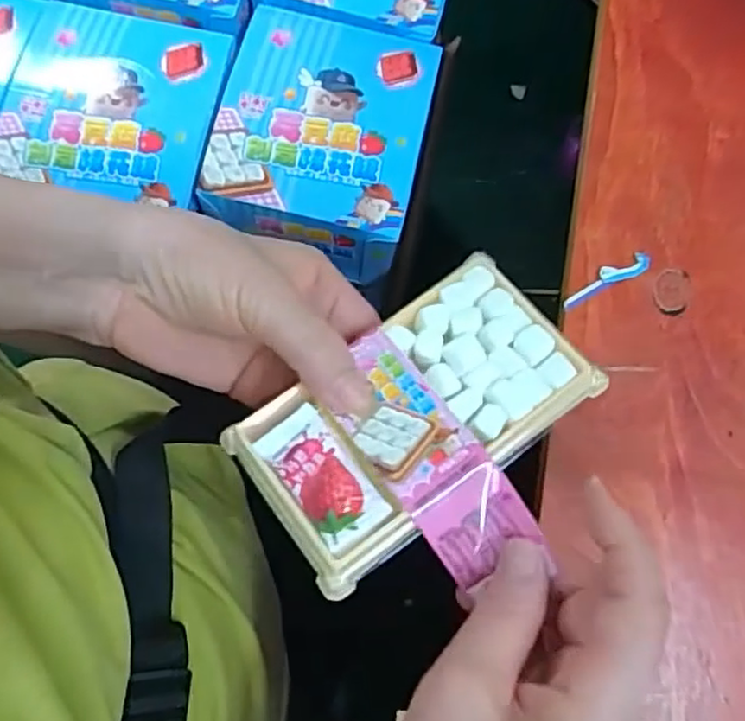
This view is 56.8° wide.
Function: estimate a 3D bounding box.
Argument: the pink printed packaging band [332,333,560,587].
[{"bbox_3d":[0.021,0.037,0.265,0.039,0.012,0.098,-32,77,-7],"label":"pink printed packaging band"}]

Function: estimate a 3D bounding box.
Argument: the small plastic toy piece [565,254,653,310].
[{"bbox_3d":[0.111,-0.039,0.327,0.047,0.004,0.010,-26,79,-5],"label":"small plastic toy piece"}]

